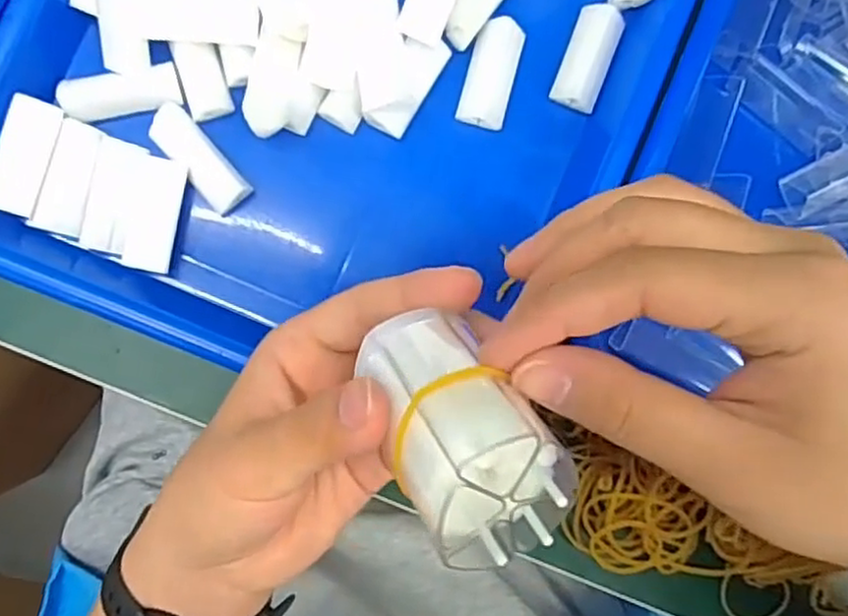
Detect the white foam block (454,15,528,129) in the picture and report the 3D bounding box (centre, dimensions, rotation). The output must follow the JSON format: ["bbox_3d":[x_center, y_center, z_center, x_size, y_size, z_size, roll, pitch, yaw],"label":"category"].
[{"bbox_3d":[0.031,-0.104,0.310,0.022,0.008,0.047,15,87,-8],"label":"white foam block"}]

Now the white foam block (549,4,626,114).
[{"bbox_3d":[0.076,-0.114,0.318,0.021,0.009,0.048,21,86,-8],"label":"white foam block"}]

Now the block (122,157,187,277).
[{"bbox_3d":[-0.110,-0.039,0.286,0.019,0.009,0.047,9,87,-8],"label":"block"}]

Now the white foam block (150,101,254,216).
[{"bbox_3d":[-0.094,-0.061,0.291,0.017,0.011,0.046,-42,95,-7],"label":"white foam block"}]

